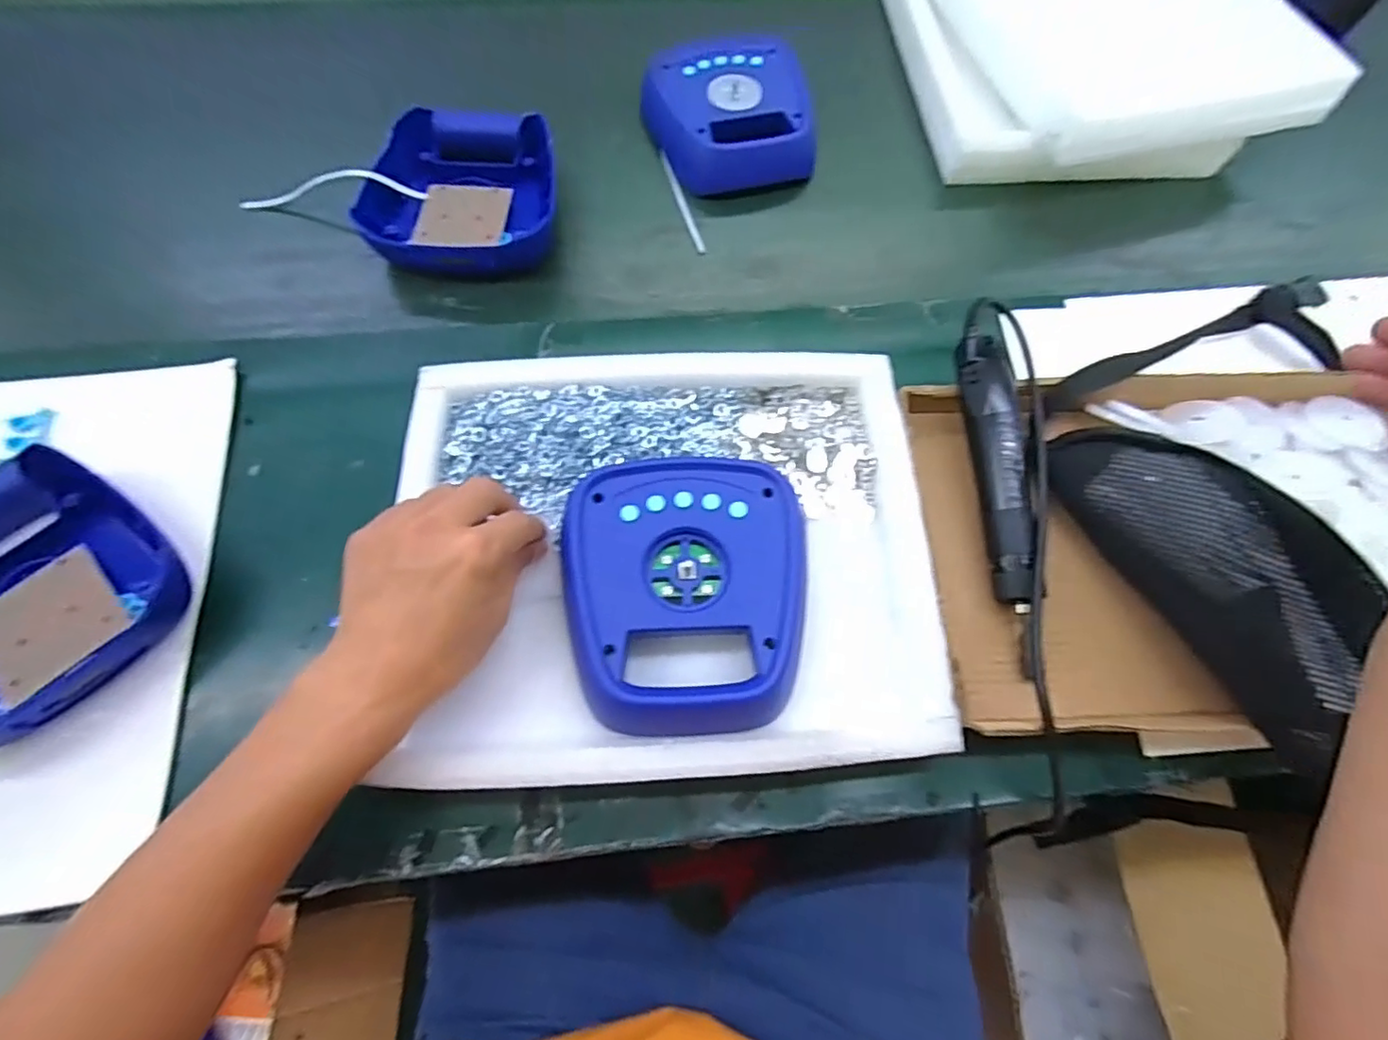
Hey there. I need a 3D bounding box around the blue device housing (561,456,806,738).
[{"bbox_3d":[-0.005,0.042,0.390,0.148,0.029,0.175,1,68,-1],"label":"blue device housing"}]

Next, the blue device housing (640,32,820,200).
[{"bbox_3d":[0.035,-0.407,0.615,0.153,0.044,0.161,-15,69,-7],"label":"blue device housing"}]

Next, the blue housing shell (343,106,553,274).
[{"bbox_3d":[-0.208,-0.307,0.574,0.175,0.053,0.182,1,68,-1],"label":"blue housing shell"}]

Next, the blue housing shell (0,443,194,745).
[{"bbox_3d":[-0.449,0.050,0.404,0.177,0.042,0.172,30,71,10],"label":"blue housing shell"}]

